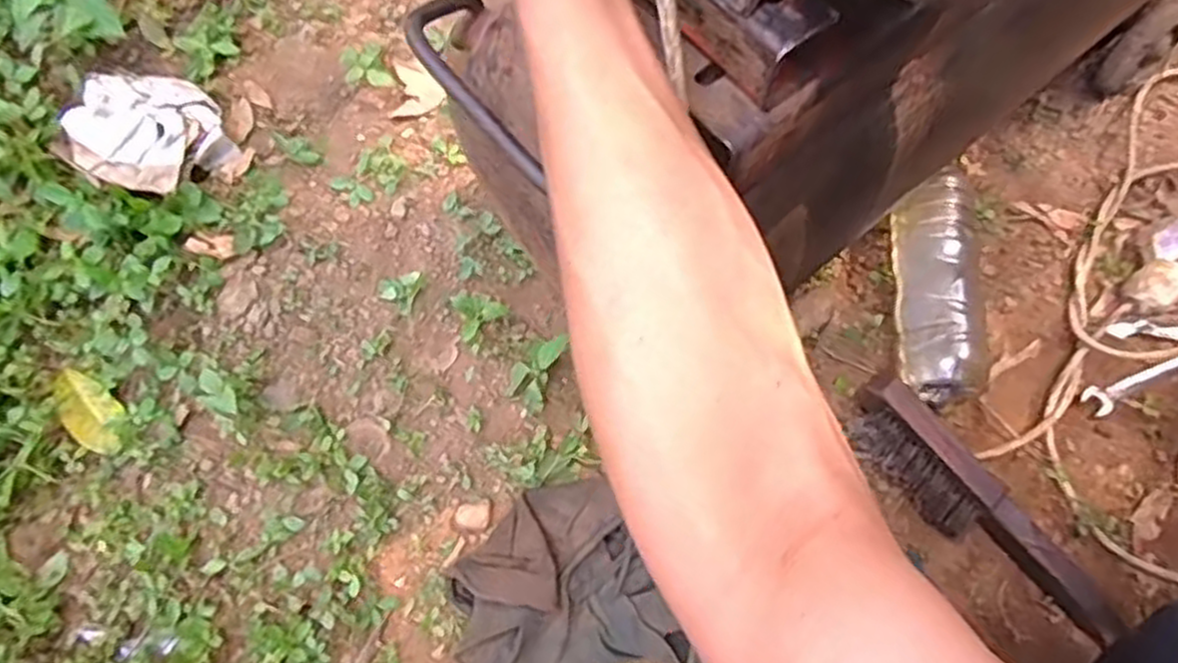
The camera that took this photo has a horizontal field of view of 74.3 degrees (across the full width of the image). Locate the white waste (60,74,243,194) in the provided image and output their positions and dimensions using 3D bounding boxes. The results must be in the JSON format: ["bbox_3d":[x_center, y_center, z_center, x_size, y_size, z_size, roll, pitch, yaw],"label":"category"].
[{"bbox_3d":[-0.380,-0.173,0.654,0.140,0.049,0.116,31,75,10],"label":"white waste"}]

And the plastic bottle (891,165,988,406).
[{"bbox_3d":[0.271,-0.039,0.609,0.062,0.071,0.187,6,72,2],"label":"plastic bottle"}]

